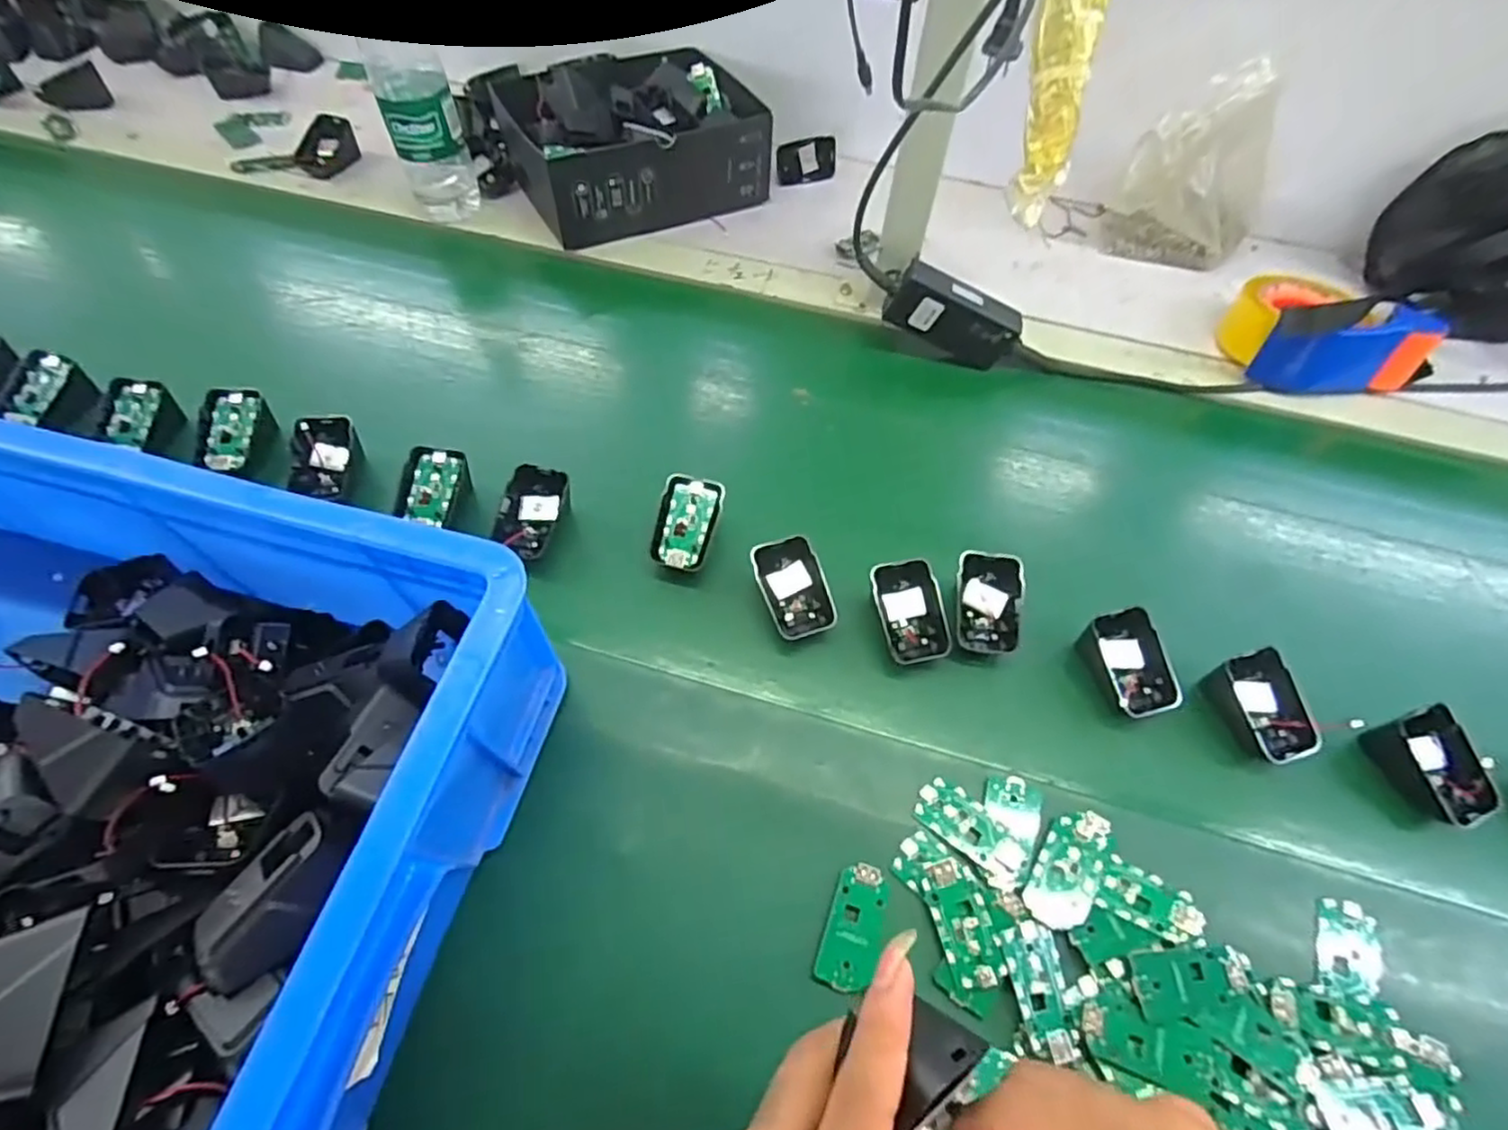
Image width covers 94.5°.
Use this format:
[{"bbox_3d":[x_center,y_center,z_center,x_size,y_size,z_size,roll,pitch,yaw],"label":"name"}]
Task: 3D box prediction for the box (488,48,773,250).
[{"bbox_3d":[-0.123,-0.452,0.741,0.252,0.092,0.188,-24,63,-16],"label":"box"}]

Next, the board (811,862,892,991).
[{"bbox_3d":[0.057,0.202,0.390,0.033,0.009,0.064,20,60,9],"label":"board"}]

